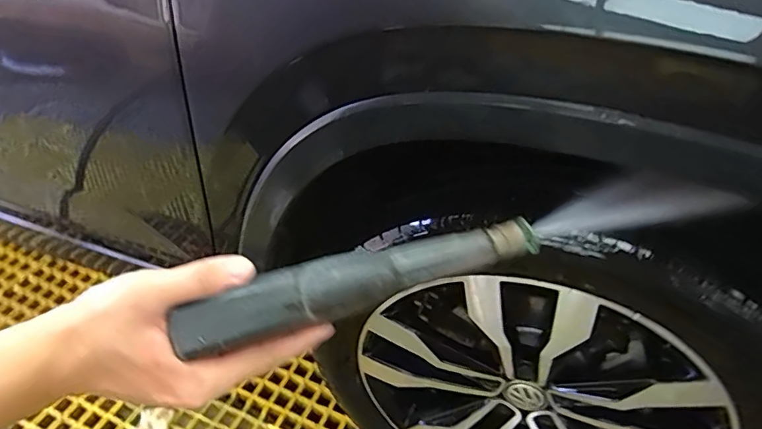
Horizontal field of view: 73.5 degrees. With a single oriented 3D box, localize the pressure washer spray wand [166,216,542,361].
[{"bbox_3d":[0.002,0.040,0.355,0.274,0.029,0.033,-12,39,-31],"label":"pressure washer spray wand"}]

